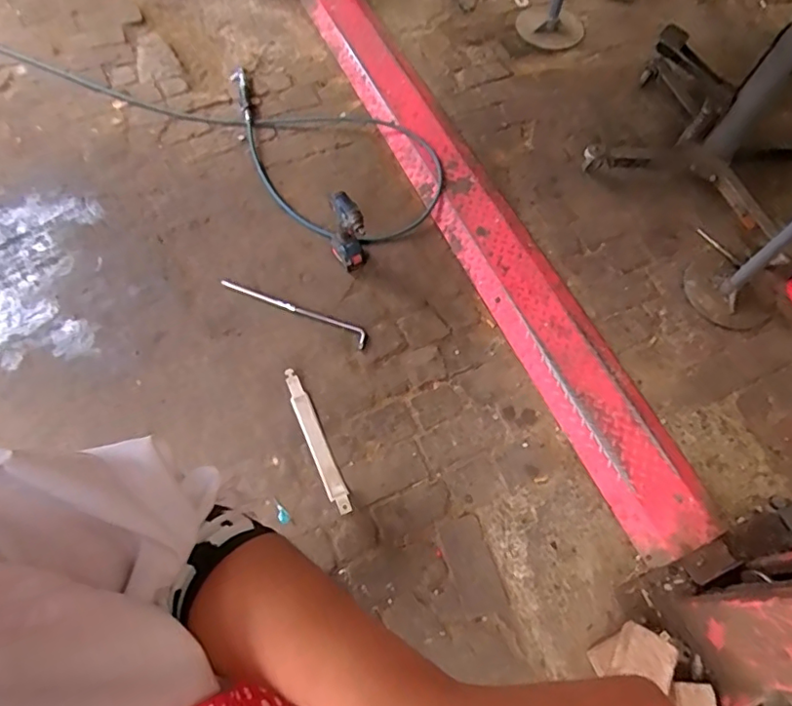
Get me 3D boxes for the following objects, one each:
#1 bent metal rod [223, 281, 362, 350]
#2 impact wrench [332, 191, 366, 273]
[{"bbox_3d":[-0.318,-0.142,1.732,0.487,0.026,0.058,24,67,11],"label":"bent metal rod"},{"bbox_3d":[-0.151,-0.369,1.712,0.106,0.256,0.130,-9,65,-4],"label":"impact wrench"}]

